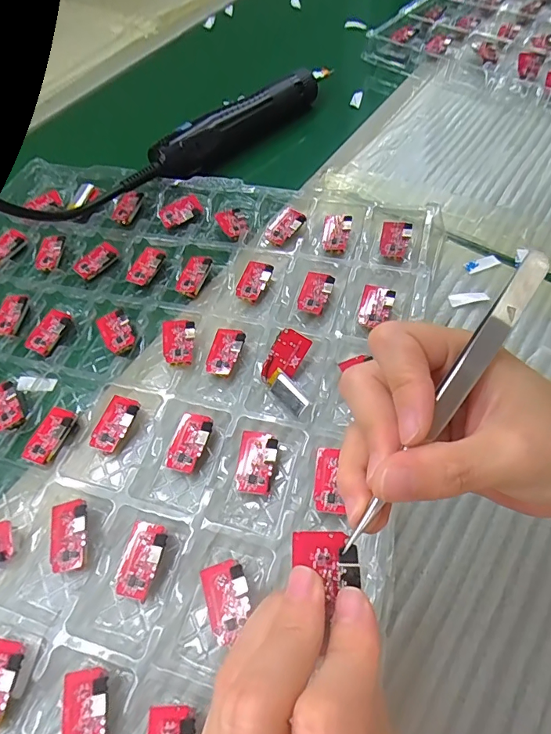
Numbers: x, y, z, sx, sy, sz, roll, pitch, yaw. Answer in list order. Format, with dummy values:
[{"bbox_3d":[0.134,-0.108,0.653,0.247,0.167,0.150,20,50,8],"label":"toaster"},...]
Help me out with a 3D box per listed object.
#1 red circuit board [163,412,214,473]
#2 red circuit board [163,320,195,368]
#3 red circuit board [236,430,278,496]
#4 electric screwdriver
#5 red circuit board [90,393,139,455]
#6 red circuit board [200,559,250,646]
[{"bbox_3d":[-0.051,0.044,0.260,0.022,0.005,0.035,13,65,15],"label":"red circuit board"},{"bbox_3d":[-0.066,-0.016,0.299,0.021,0.008,0.034,-6,59,0],"label":"red circuit board"},{"bbox_3d":[-0.011,0.054,0.252,0.022,0.004,0.036,0,62,9],"label":"red circuit board"},{"bbox_3d":[-0.025,-0.239,0.417,0.216,0.031,0.033,-40,65,-18],"label":"electric screwdriver"},{"bbox_3d":[-0.100,0.034,0.270,0.022,0.004,0.035,18,66,20],"label":"red circuit board"},{"bbox_3d":[-0.024,0.114,0.215,0.021,0.004,0.035,-24,56,5],"label":"red circuit board"}]

